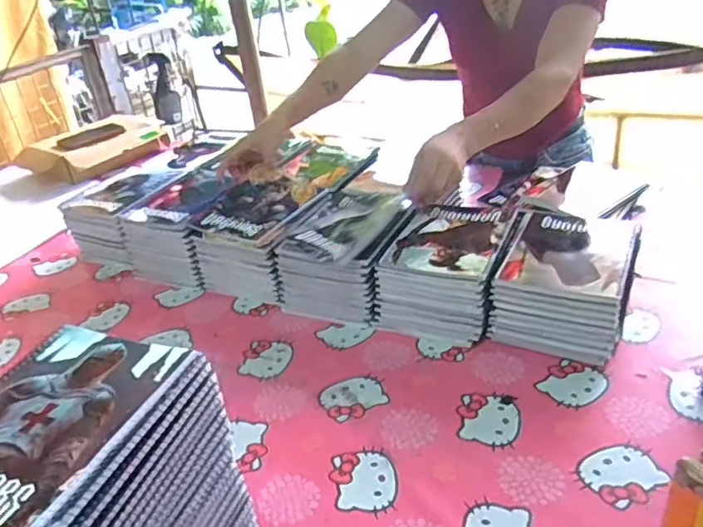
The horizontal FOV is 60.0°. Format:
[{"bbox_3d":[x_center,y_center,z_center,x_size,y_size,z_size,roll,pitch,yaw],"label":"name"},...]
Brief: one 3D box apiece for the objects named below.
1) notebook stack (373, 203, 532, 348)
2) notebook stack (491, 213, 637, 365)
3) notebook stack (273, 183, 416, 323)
[{"bbox_3d":[0.151,0.010,0.908,0.166,0.110,0.212,10,35,25],"label":"notebook stack"},{"bbox_3d":[0.292,0.030,0.840,0.161,0.115,0.181,10,35,25],"label":"notebook stack"},{"bbox_3d":[0.008,-0.031,0.988,0.164,0.128,0.245,9,34,24],"label":"notebook stack"}]

